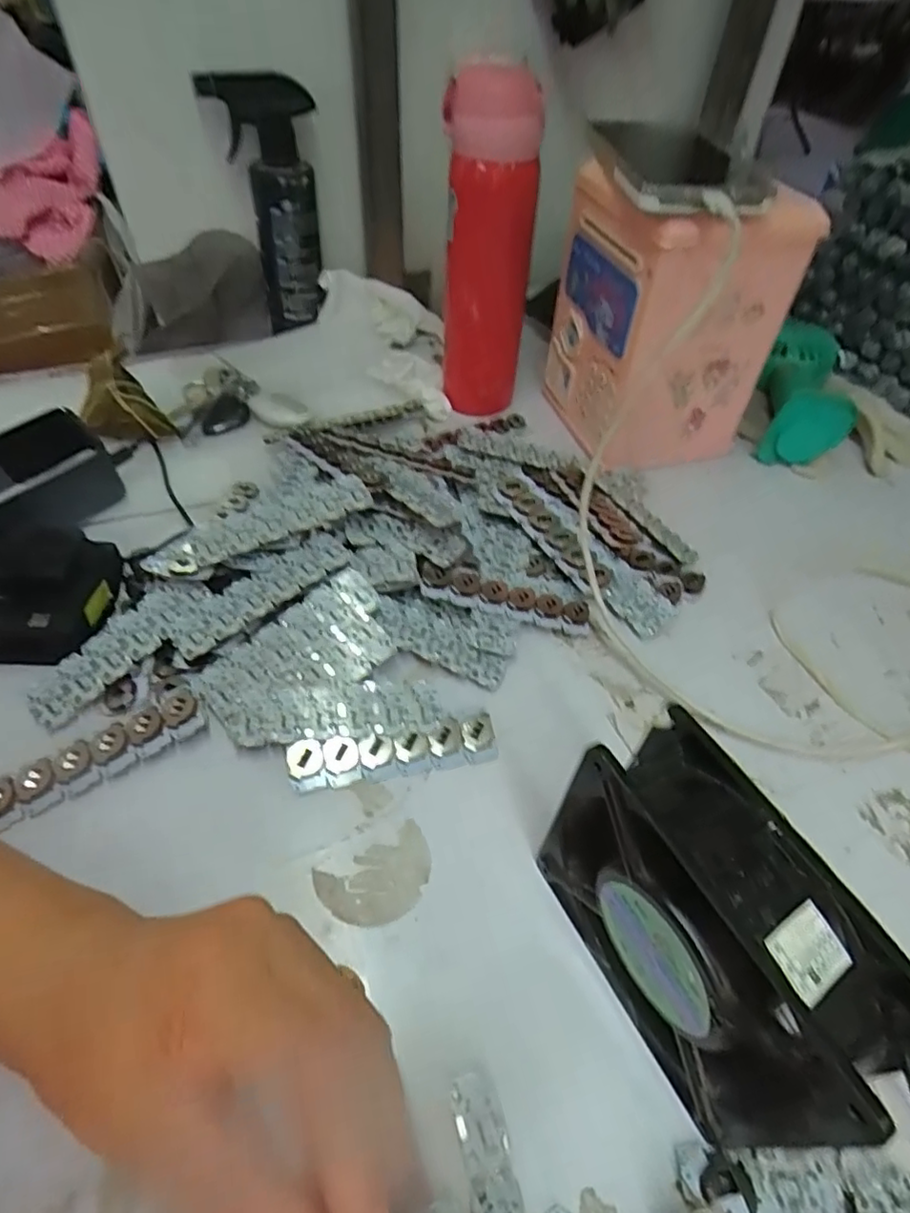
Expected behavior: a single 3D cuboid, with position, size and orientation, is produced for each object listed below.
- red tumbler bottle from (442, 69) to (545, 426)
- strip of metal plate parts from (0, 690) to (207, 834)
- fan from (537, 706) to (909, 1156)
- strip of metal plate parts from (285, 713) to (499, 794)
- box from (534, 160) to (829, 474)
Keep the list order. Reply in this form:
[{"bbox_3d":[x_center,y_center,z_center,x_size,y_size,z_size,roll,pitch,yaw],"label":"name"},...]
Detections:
[{"bbox_3d":[0.024,-0.269,0.487,0.065,0.227,0.061,1,49,-4],"label":"red tumbler bottle"},{"bbox_3d":[-0.181,0.076,0.314,0.107,0.006,0.026,-28,69,-17],"label":"strip of metal plate parts"},{"bbox_3d":[0.087,0.118,0.226,0.046,0.119,0.129,-22,55,-22],"label":"fan"},{"bbox_3d":[-0.032,0.077,0.326,0.107,0.004,0.025,-7,73,-10],"label":"strip of metal plate parts"},{"bbox_3d":[0.154,-0.218,0.468,0.128,0.180,0.132,-11,51,-13],"label":"box"}]

